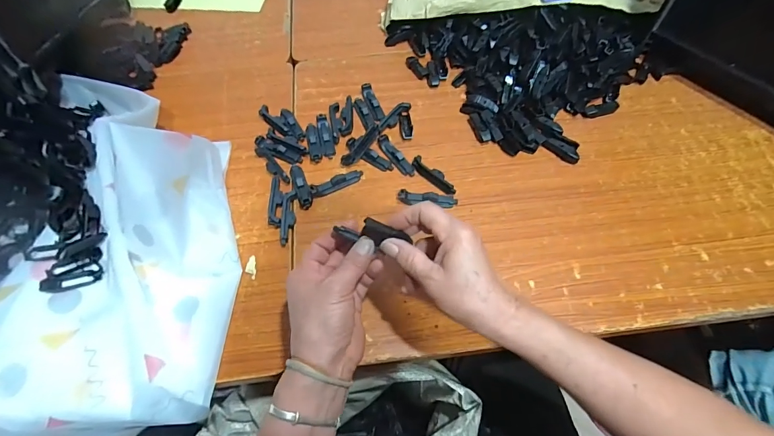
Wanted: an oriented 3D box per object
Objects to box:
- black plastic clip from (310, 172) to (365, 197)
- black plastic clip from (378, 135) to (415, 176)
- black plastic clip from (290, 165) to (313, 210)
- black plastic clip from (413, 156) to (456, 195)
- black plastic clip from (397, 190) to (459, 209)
[{"bbox_3d":[-0.067,-0.048,0.506,0.074,0.017,0.013,-25,63,-13],"label":"black plastic clip"},{"bbox_3d":[0.012,-0.089,0.528,0.018,0.012,0.075,-30,64,-15],"label":"black plastic clip"},{"bbox_3d":[-0.117,-0.047,0.502,0.020,0.016,0.073,-20,62,-10],"label":"black plastic clip"},{"bbox_3d":[0.066,-0.059,0.509,0.021,0.011,0.075,-39,67,-19],"label":"black plastic clip"},{"bbox_3d":[0.054,-0.026,0.489,0.077,0.013,0.017,4,61,3],"label":"black plastic clip"}]

